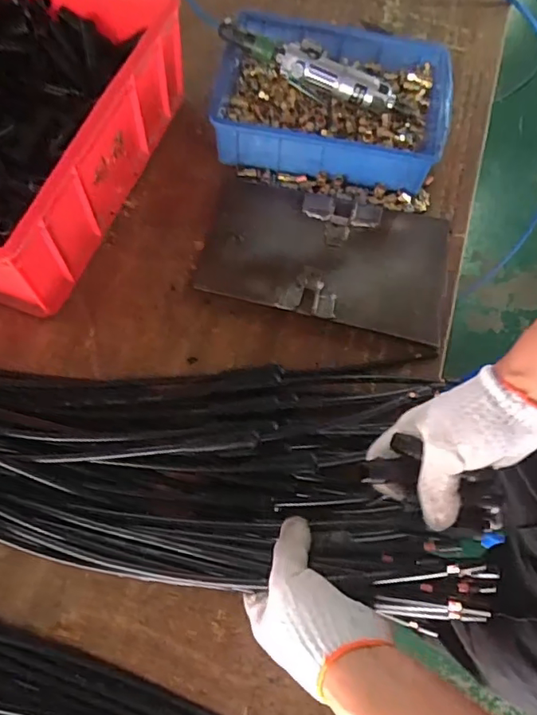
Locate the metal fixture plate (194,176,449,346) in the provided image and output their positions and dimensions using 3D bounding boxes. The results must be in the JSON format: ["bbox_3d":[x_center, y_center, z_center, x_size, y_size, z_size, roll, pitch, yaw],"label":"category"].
[{"bbox_3d":[0.074,-0.131,0.678,0.296,0.023,0.181,13,68,4],"label":"metal fixture plate"}]

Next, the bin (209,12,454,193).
[{"bbox_3d":[0.082,-0.338,0.723,0.302,0.096,0.205,10,67,3],"label":"bin"}]

